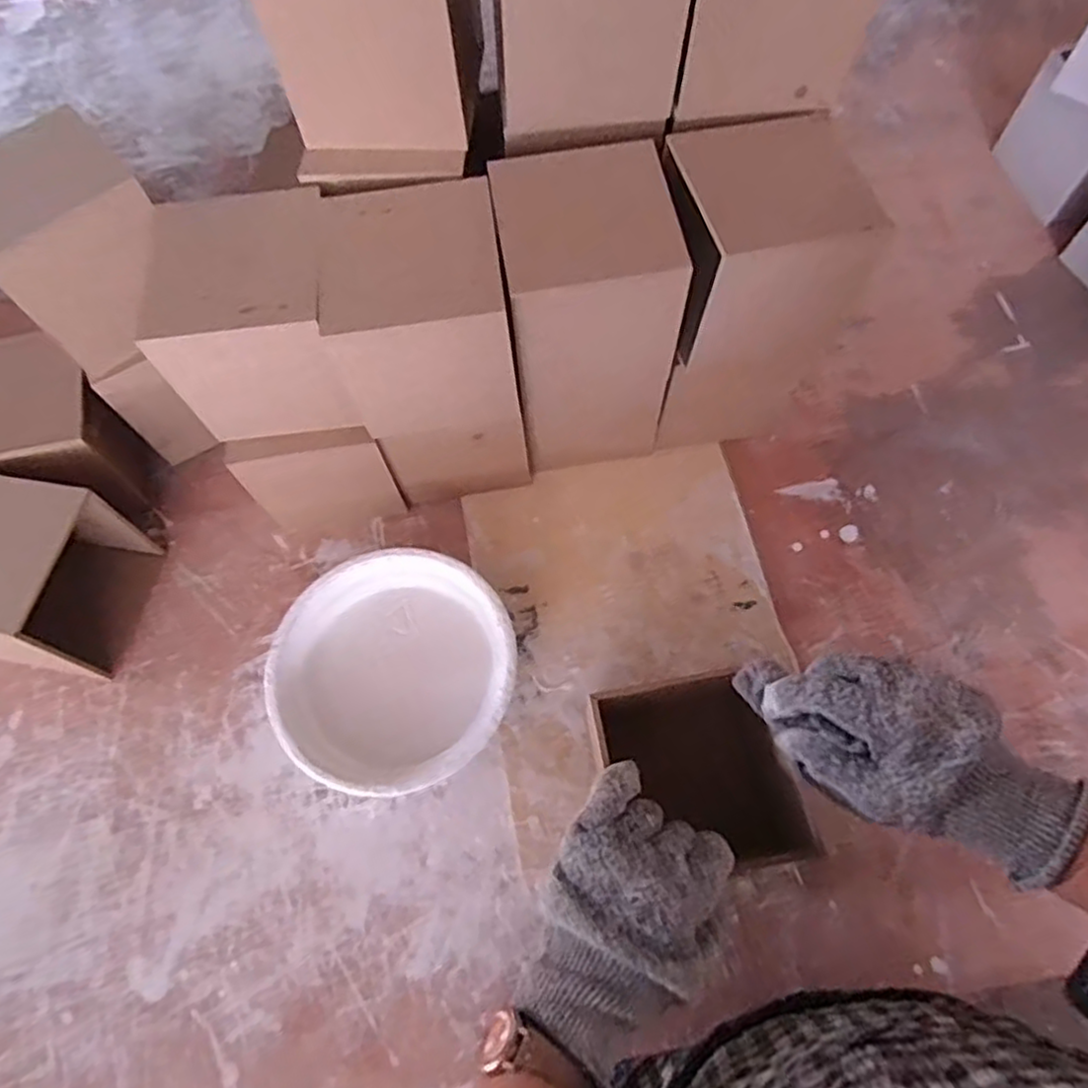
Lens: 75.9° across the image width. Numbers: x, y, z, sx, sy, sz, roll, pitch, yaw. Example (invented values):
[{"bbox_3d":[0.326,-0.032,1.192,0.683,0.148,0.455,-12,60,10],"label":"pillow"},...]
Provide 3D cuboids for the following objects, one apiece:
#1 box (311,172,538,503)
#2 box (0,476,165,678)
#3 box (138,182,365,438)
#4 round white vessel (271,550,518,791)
[{"bbox_3d":[-0.078,-0.131,0.514,0.107,0.225,0.109,-7,66,-2],"label":"box"},{"bbox_3d":[-0.372,0.024,0.511,0.102,0.121,0.112,13,66,7],"label":"box"},{"bbox_3d":[-0.189,-0.149,0.466,0.108,0.098,0.123,-8,66,-2],"label":"box"},{"bbox_3d":[-0.107,0.094,0.510,0.168,0.057,0.164,-1,65,1],"label":"round white vessel"}]

